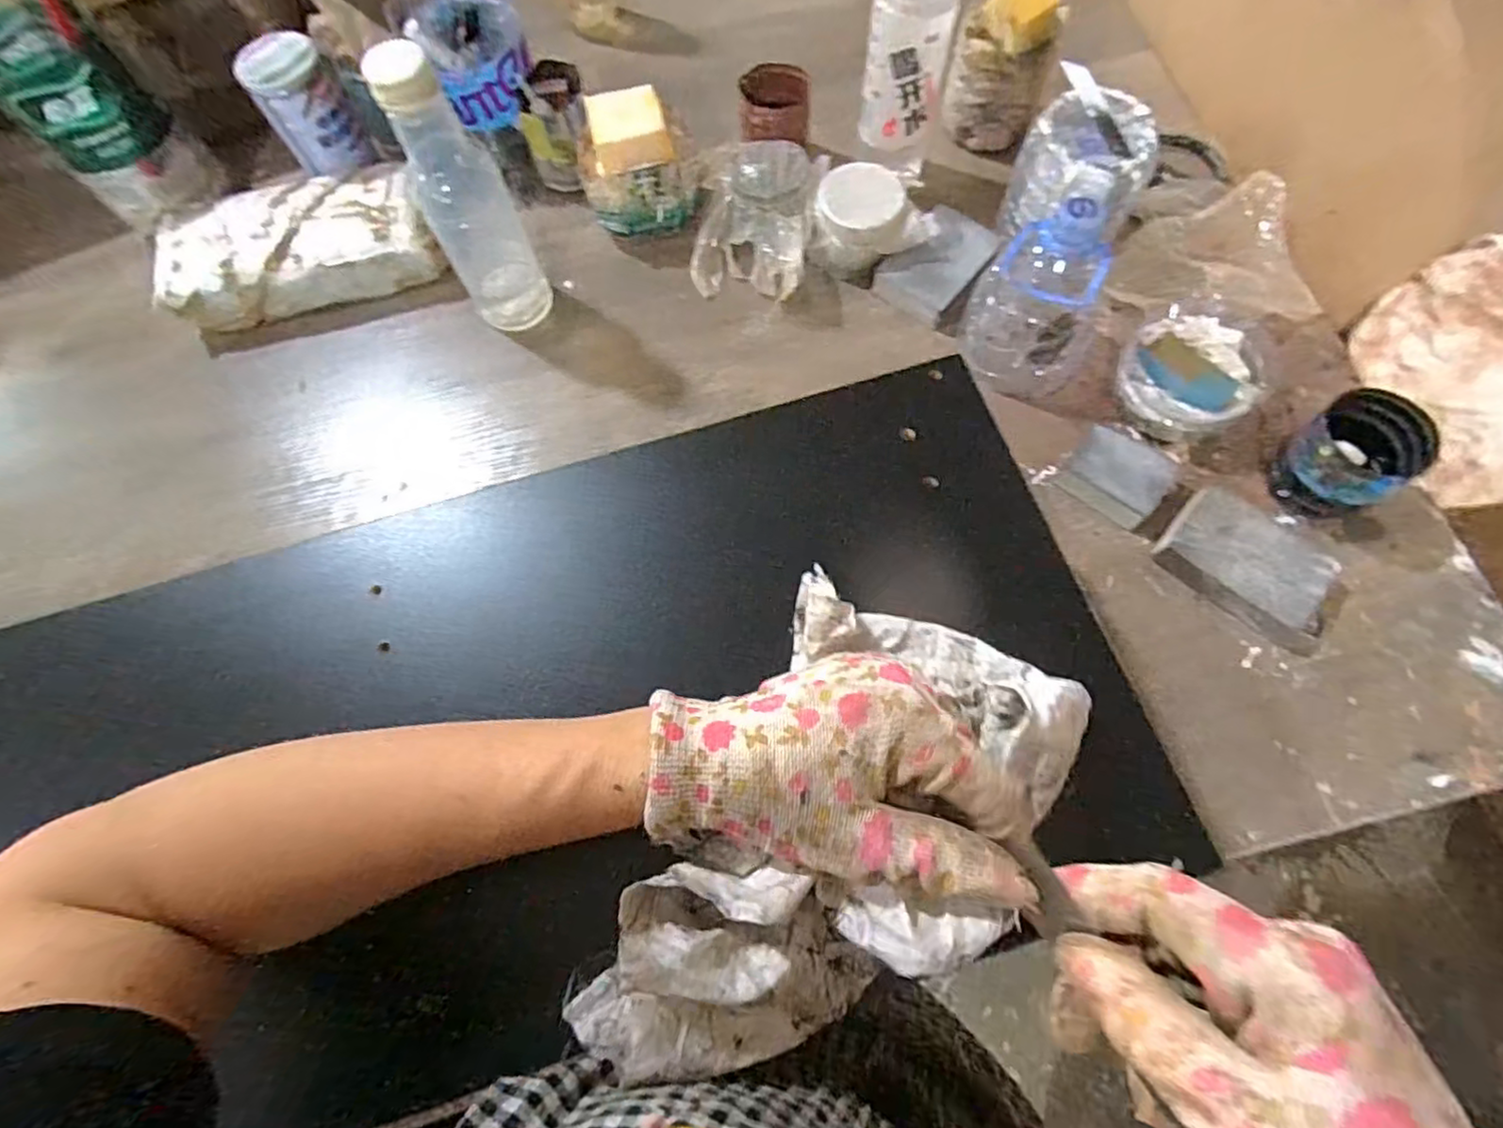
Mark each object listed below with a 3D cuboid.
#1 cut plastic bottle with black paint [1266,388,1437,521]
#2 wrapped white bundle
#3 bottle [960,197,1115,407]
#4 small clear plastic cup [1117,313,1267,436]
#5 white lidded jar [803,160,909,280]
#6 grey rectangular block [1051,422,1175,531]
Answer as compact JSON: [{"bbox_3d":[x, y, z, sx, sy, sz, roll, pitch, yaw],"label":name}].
[{"bbox_3d":[0.420,-0.075,0.473,0.068,0.086,0.069,-1,70,2],"label":"cut plastic bottle with black paint"},{"bbox_3d":[-0.401,-0.281,0.605,0.244,0.055,0.111,-11,70,-1],"label":"wrapped white bundle"},{"bbox_3d":[0.224,-0.214,0.500,0.098,0.129,0.100,31,74,13],"label":"bottle"},{"bbox_3d":[0.341,-0.148,0.521,0.100,0.045,0.092,-1,70,2],"label":"small clear plastic cup"},{"bbox_3d":[0.091,-0.297,0.583,0.071,0.055,0.072,-1,70,2],"label":"white lidded jar"},{"bbox_3d":[0.280,-0.070,0.509,0.069,0.023,0.063,37,76,14],"label":"grey rectangular block"}]

